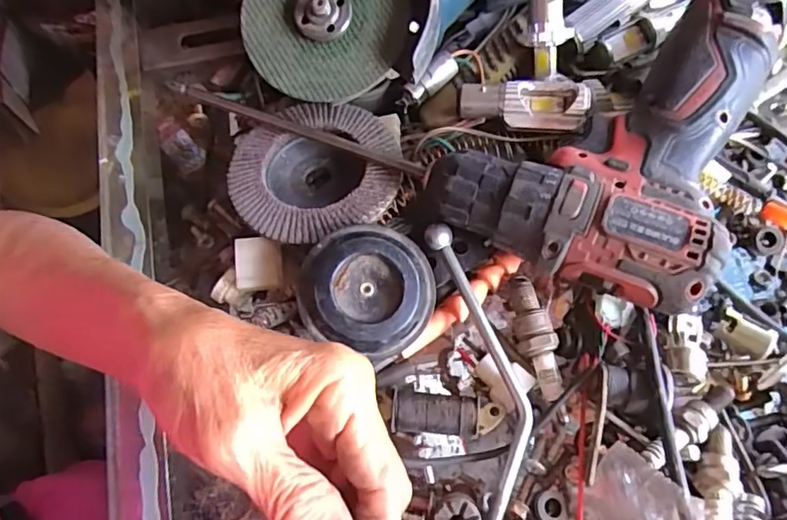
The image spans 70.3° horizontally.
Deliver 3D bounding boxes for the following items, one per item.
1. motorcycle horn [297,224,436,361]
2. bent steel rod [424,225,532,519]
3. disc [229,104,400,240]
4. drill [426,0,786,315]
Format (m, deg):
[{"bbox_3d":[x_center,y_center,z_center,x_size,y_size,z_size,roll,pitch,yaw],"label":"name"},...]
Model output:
[{"bbox_3d":[-0.014,0.015,0.289,0.067,0.029,0.063,21,74,-3],"label":"motorcycle horn"},{"bbox_3d":[0.046,0.053,0.279,0.036,0.020,0.152,-8,64,0],"label":"bent steel rod"},{"bbox_3d":[-0.045,-0.052,0.317,0.092,0.015,0.093,-1,65,3],"label":"disc"},{"bbox_3d":[0.115,-0.078,0.308,0.139,0.066,0.195,21,68,13],"label":"drill"}]

